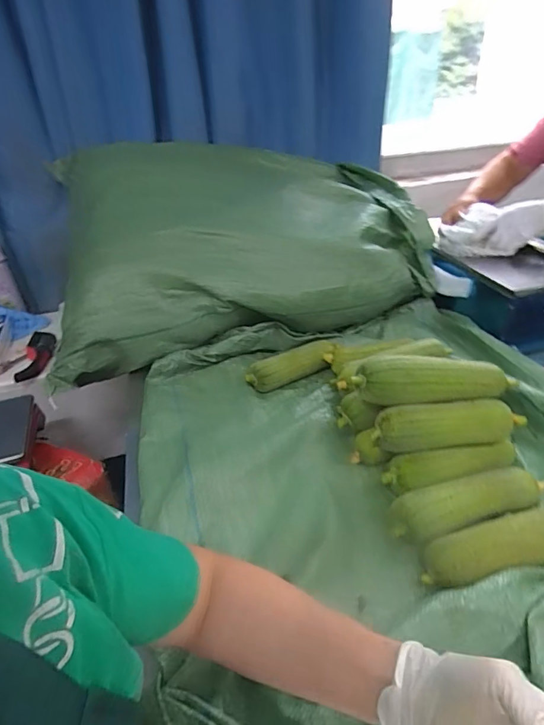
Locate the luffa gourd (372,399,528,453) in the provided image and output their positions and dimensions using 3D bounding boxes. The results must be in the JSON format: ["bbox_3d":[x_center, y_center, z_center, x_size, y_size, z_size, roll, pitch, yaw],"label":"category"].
[{"bbox_3d":[0.261,0.097,0.647,0.211,0.064,0.054,-5,34,-1],"label":"luffa gourd"}]

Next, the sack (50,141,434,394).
[{"bbox_3d":[-0.114,-0.312,1.114,0.841,0.342,0.612,-13,34,-12],"label":"sack"}]

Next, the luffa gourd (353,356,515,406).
[{"bbox_3d":[0.238,0.023,0.656,0.222,0.061,0.057,-6,34,-2],"label":"luffa gourd"}]

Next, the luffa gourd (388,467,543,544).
[{"bbox_3d":[0.270,0.196,0.594,0.234,0.052,0.065,-11,34,-10],"label":"luffa gourd"}]

